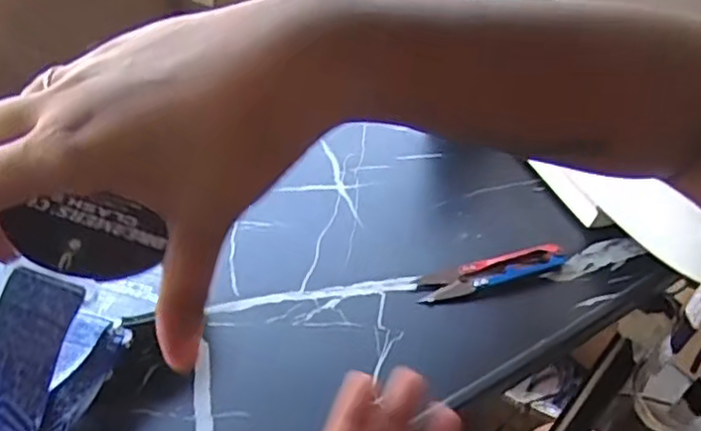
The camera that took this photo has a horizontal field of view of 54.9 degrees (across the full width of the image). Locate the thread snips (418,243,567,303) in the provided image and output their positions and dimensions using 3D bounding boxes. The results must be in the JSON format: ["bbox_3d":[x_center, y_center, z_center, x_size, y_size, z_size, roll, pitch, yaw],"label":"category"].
[{"bbox_3d":[0.091,0.035,0.430,0.097,0.013,0.022,-8,43,-17],"label":"thread snips"}]

